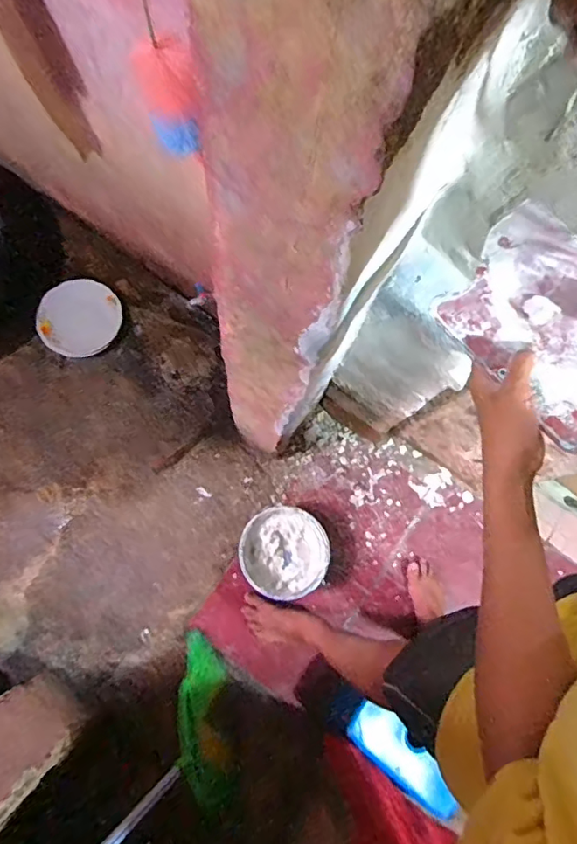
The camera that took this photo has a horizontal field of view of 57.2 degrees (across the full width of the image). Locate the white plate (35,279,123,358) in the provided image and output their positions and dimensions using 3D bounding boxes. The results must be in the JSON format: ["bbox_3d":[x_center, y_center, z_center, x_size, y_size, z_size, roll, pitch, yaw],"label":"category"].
[{"bbox_3d":[-0.544,-0.273,1.375,0.192,0.017,0.201,0,91,-15],"label":"white plate"}]

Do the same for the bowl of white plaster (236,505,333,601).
[{"bbox_3d":[-0.008,0.303,1.229,0.200,0.068,0.200,1,76,-4],"label":"bowl of white plaster"}]

